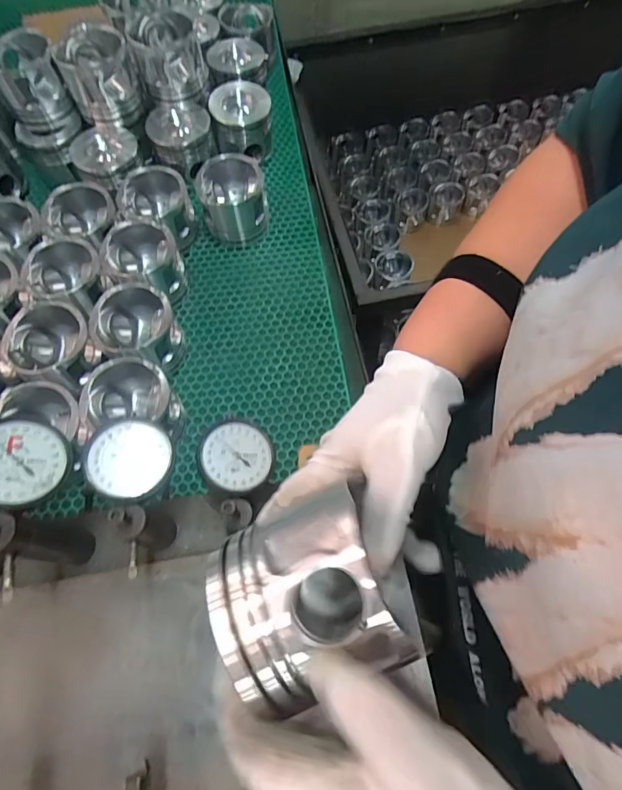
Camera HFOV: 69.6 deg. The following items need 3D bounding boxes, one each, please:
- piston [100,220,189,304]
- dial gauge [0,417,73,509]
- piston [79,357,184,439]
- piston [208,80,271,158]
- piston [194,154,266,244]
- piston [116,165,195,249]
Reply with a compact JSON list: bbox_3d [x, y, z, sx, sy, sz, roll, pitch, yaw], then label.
[{"bbox_3d":[-0.197,-0.155,0.540,0.083,0.078,0.086,0,64,0],"label":"piston"},{"bbox_3d":[-0.176,0.044,0.268,0.052,0.027,0.052,17,55,-25],"label":"dial gauge"},{"bbox_3d":[-0.177,0.012,0.459,0.082,0.081,0.081,-5,65,-2],"label":"piston"},{"bbox_3d":[-0.100,-0.394,0.658,0.084,0.091,0.085,-2,64,0],"label":"piston"},{"bbox_3d":[-0.102,-0.252,0.587,0.082,0.080,0.082,0,64,0],"label":"piston"},{"bbox_3d":[-0.196,-0.235,0.580,0.084,0.077,0.087,0,64,0],"label":"piston"}]

